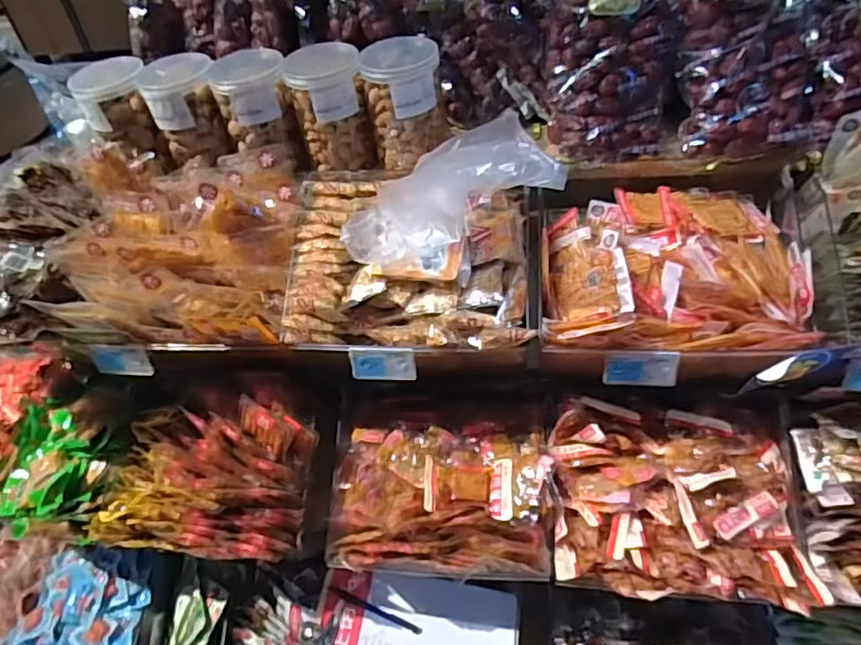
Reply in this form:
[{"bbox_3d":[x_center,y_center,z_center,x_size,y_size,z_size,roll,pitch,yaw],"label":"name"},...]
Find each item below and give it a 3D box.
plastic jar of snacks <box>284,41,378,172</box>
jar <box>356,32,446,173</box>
[{"bbox_3d":[-0.131,-0.283,0.790,0.093,0.143,0.083,-12,41,-6],"label":"plastic jar of snacks"},{"bbox_3d":[-0.032,-0.282,0.770,0.094,0.140,0.088,-7,41,1],"label":"jar"}]

